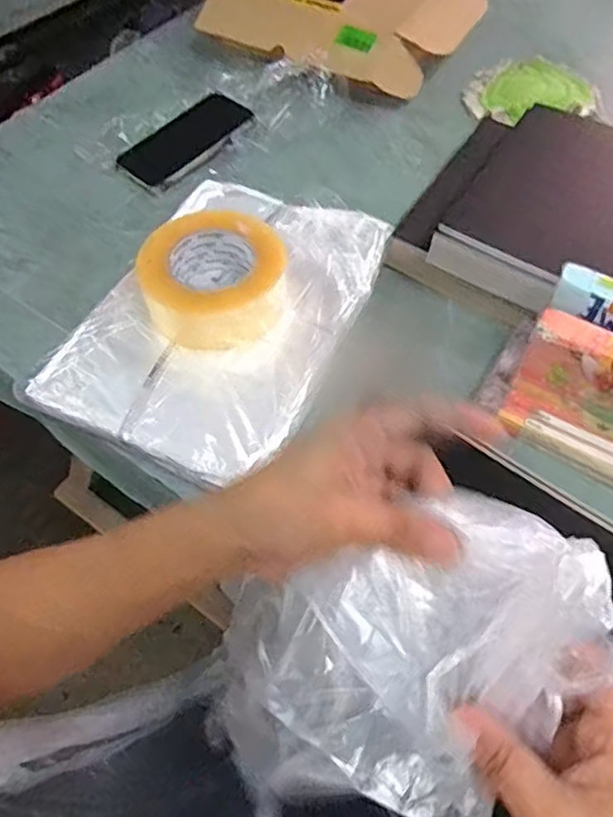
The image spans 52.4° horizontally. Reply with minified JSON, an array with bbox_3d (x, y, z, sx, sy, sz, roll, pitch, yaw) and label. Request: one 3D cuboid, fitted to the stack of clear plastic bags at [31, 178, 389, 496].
[{"bbox_3d":[-0.077,-0.092,0.587,0.227,0.033,0.313,22,61,13],"label":"stack of clear plastic bags"}]

